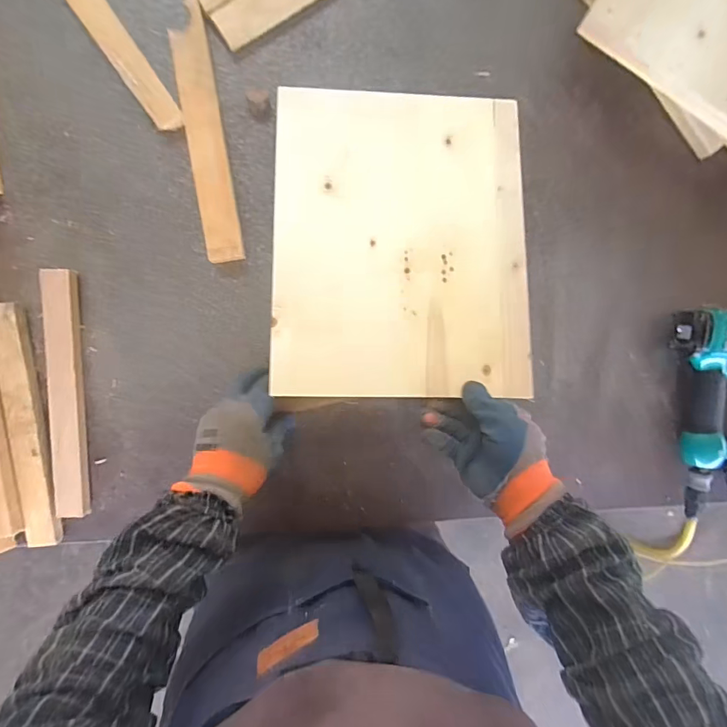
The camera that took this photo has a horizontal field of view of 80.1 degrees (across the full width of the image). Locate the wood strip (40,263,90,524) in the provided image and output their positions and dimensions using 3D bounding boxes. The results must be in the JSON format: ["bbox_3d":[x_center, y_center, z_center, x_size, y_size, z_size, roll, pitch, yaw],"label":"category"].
[{"bbox_3d":[-0.346,0.038,0.502,0.034,0.022,0.285,1,94,-4],"label":"wood strip"}]

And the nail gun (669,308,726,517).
[{"bbox_3d":[0.467,0.055,0.537,0.143,0.056,0.257,-10,94,-3],"label":"nail gun"}]

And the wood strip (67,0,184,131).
[{"bbox_3d":[-0.300,-0.392,0.485,0.035,0.021,0.295,-34,95,-1],"label":"wood strip"}]

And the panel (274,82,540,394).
[{"bbox_3d":[0.044,-0.141,0.493,0.283,0.008,0.353,0,82,-4],"label":"panel"}]

